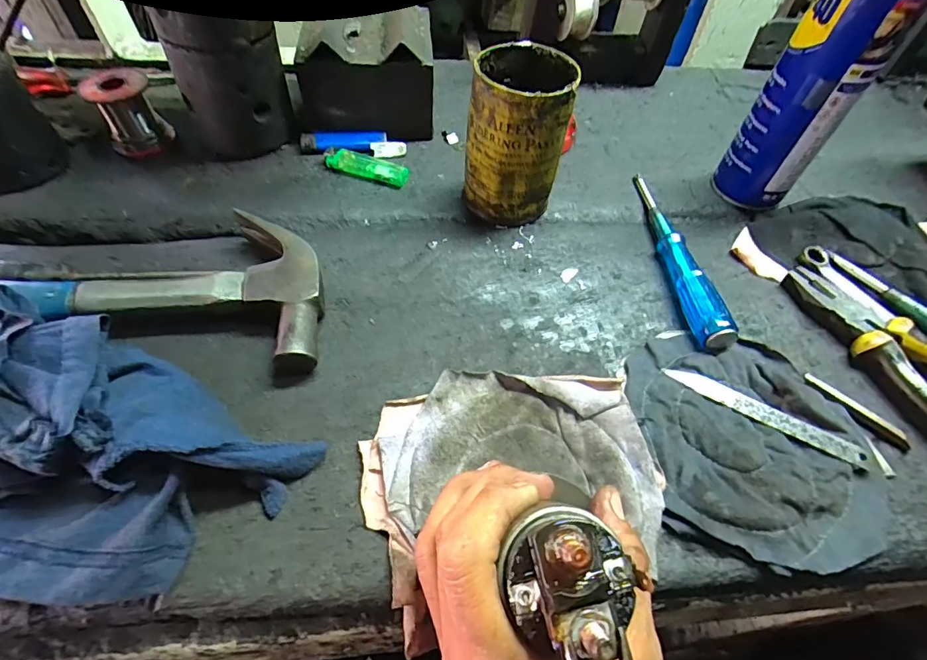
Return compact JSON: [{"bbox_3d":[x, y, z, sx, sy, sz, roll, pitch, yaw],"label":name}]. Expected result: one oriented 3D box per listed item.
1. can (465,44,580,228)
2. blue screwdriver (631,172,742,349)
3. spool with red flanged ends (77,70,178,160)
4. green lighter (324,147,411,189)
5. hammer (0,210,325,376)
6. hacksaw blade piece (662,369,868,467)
[{"bbox_3d":[0.043,-0.150,0.368,0.073,0.117,0.070,2,53,-2],"label":"can"},{"bbox_3d":[0.168,-0.067,0.371,0.022,0.024,0.191,-3,54,-6],"label":"blue screwdriver"},{"bbox_3d":[-0.300,-0.195,0.412,0.053,0.060,0.047,-34,62,-25],"label":"spool with red flanged ends"},{"bbox_3d":[-0.088,-0.148,0.416,0.077,0.012,0.022,16,54,9],"label":"green lighter"},{"bbox_3d":[-0.264,-0.028,0.317,0.333,0.041,0.117,1,53,-3],"label":"hammer"},{"bbox_3d":[0.188,0.052,0.291,0.116,0.004,0.013,26,70,22],"label":"hacksaw blade piece"}]

